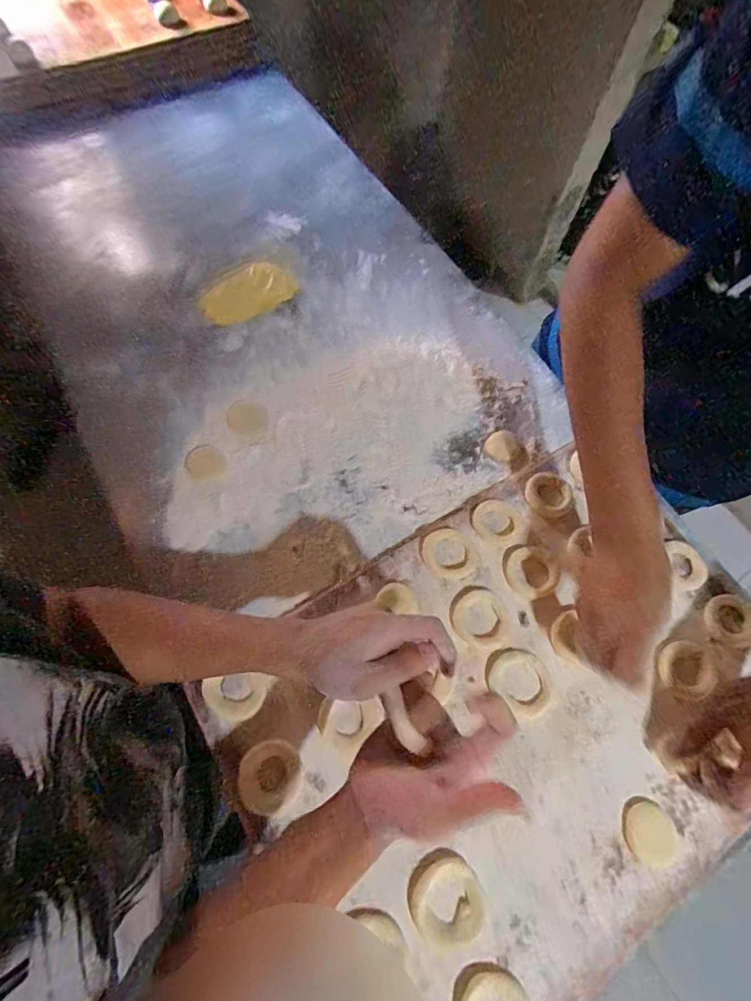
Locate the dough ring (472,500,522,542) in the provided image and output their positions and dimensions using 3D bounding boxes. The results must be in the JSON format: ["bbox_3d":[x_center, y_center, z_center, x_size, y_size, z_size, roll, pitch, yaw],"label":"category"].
[{"bbox_3d":[0.154,0.026,0.569,0.059,0.011,0.052,26,67,10],"label":"dough ring"}]

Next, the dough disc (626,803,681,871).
[{"bbox_3d":[0.273,0.329,0.436,0.052,0.008,0.050,1,65,-2],"label":"dough disc"}]

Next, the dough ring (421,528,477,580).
[{"bbox_3d":[0.090,0.064,0.546,0.066,0.013,0.058,24,67,9],"label":"dough ring"}]

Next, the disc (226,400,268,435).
[{"bbox_3d":[-0.180,-0.117,0.628,0.053,0.005,0.060,-22,68,-12],"label":"disc"}]

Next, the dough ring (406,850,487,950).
[{"bbox_3d":[0.066,0.364,0.405,0.063,0.022,0.070,-39,72,-18],"label":"dough ring"}]

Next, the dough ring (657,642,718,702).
[{"bbox_3d":[0.354,0.190,0.509,0.060,0.016,0.054,-19,67,-10],"label":"dough ring"}]

